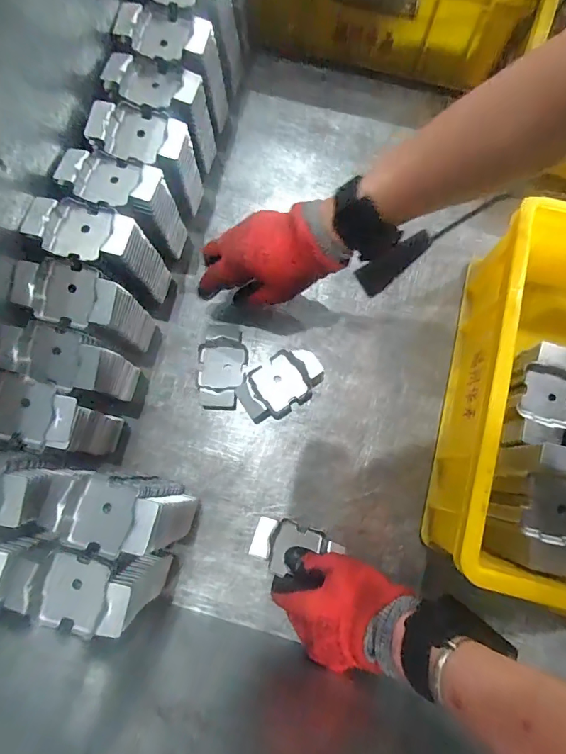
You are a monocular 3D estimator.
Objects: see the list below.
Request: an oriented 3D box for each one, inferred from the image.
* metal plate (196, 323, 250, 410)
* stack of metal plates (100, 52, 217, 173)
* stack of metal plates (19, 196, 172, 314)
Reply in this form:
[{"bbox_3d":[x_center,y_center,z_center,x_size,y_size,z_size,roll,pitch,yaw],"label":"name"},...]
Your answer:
[{"bbox_3d":[-0.068,-0.012,0.478,0.053,0.015,0.096,4,78,1],"label":"metal plate"},{"bbox_3d":[-0.122,-0.277,0.476,0.096,0.126,0.049,11,79,3],"label":"stack of metal plates"},{"bbox_3d":[-0.170,-0.117,0.422,0.100,0.112,0.058,18,79,4],"label":"stack of metal plates"}]

